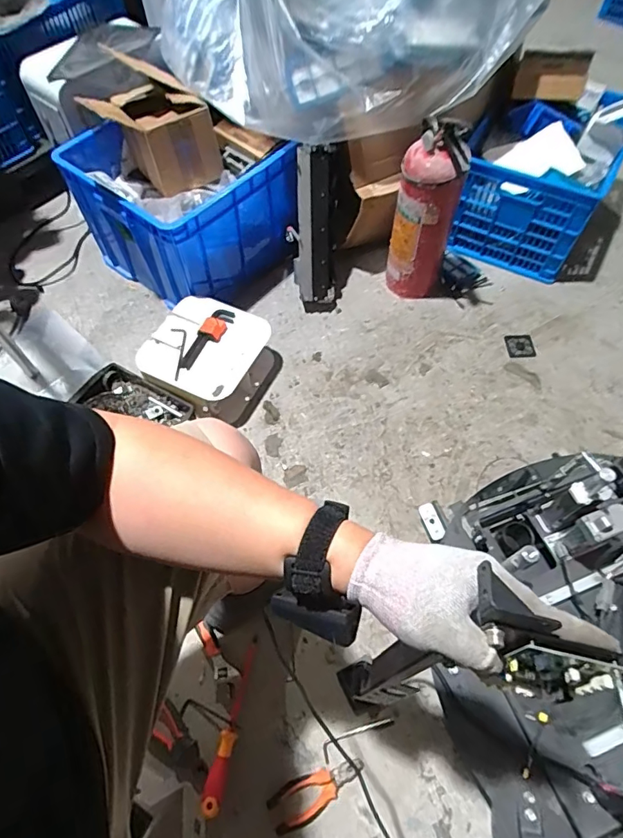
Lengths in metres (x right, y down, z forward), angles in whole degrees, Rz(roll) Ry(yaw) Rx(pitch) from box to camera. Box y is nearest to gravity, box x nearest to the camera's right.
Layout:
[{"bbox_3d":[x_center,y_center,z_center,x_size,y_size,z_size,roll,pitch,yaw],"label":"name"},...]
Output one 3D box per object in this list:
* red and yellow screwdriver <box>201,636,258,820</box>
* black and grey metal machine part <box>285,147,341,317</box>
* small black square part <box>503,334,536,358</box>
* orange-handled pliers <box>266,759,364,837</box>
[{"bbox_3d":[-0.134,0.498,0.790,0.027,0.032,0.248,10,61,5],"label":"red and yellow screwdriver"},{"bbox_3d":[0.004,-0.446,1.166,0.121,0.375,0.077,-3,29,-1],"label":"black and grey metal machine part"},{"bbox_3d":[0.516,-0.179,1.187,0.070,0.009,0.069,-5,61,-3],"label":"small black square part"},{"bbox_3d":[0.010,0.583,0.749,0.154,0.013,0.058,-21,63,-12],"label":"orange-handled pliers"}]

